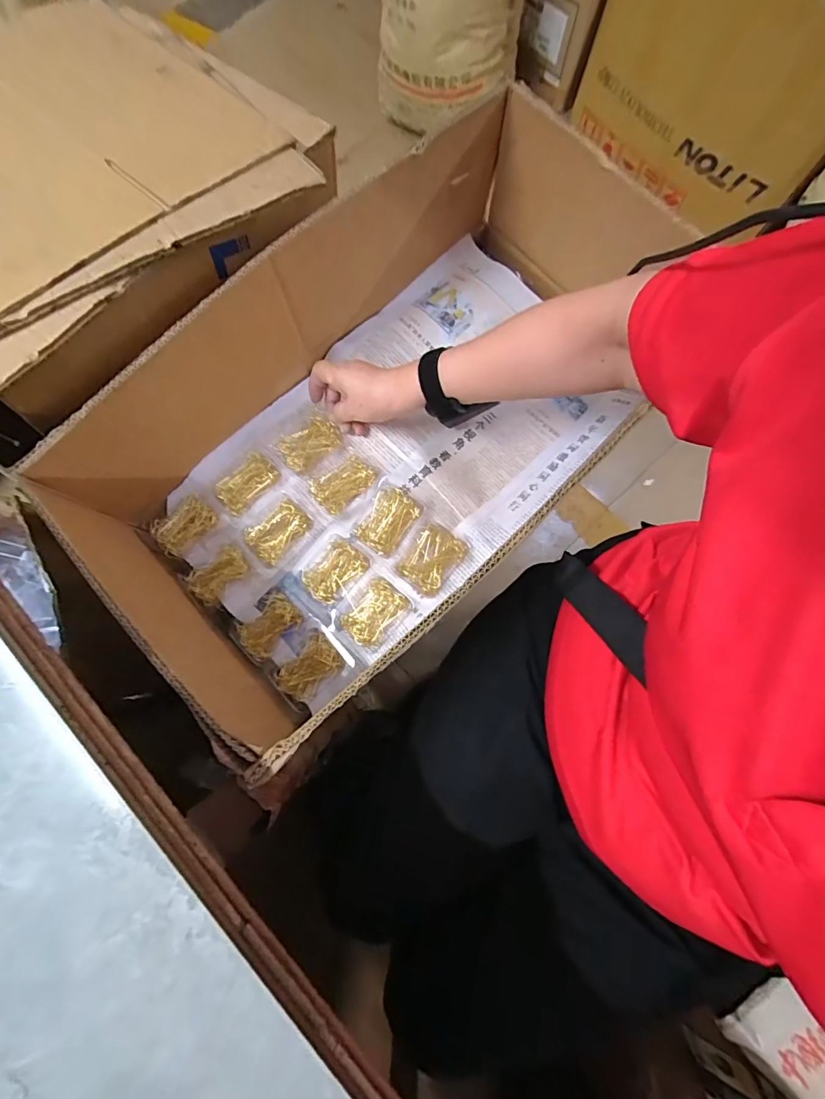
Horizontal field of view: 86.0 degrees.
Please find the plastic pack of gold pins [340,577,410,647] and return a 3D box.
[{"bbox_3d":[-0.042,0.070,0.488,0.046,0.011,0.071,43,82,8],"label":"plastic pack of gold pins"}]

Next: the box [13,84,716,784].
[{"bbox_3d":[-0.025,-0.138,0.462,0.578,0.219,0.335,-42,82,-7],"label":"box"}]

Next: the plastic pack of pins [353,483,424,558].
[{"bbox_3d":[-0.026,-0.033,0.496,0.054,0.020,0.076,27,80,5],"label":"plastic pack of pins"}]

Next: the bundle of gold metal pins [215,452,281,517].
[{"bbox_3d":[-0.193,-0.077,0.514,0.043,0.008,0.074,43,83,-8],"label":"bundle of gold metal pins"}]

